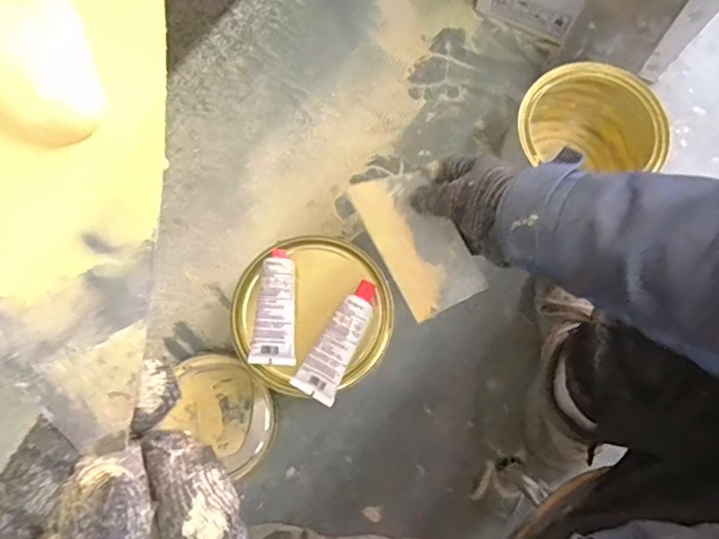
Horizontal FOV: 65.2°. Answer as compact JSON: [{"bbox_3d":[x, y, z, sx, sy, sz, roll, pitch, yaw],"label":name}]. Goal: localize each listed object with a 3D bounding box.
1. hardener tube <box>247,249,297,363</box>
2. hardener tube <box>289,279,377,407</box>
[{"bbox_3d":[-0.081,0.037,0.552,0.041,0.019,0.110,3,87,1],"label":"hardener tube"},{"bbox_3d":[-0.017,0.067,0.542,0.042,0.026,0.120,30,77,8],"label":"hardener tube"}]

